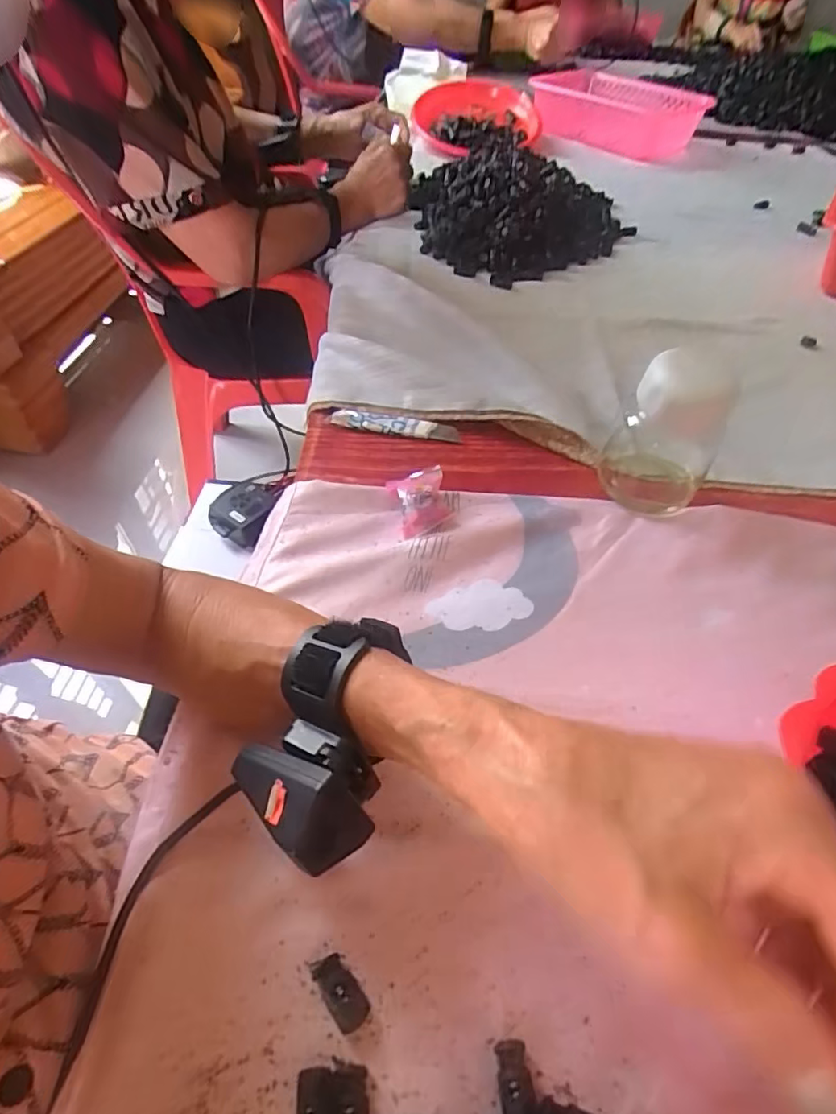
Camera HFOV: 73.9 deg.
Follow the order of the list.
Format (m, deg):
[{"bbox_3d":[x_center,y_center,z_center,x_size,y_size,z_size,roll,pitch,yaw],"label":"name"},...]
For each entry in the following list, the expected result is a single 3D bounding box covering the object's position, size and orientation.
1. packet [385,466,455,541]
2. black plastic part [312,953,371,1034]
[{"bbox_3d":[0.003,-0.043,0.420,0.041,0.022,0.058,-12,52,-12],"label":"packet"},{"bbox_3d":[-0.033,0.183,0.233,0.013,0.008,0.028,-32,58,-26],"label":"black plastic part"}]

